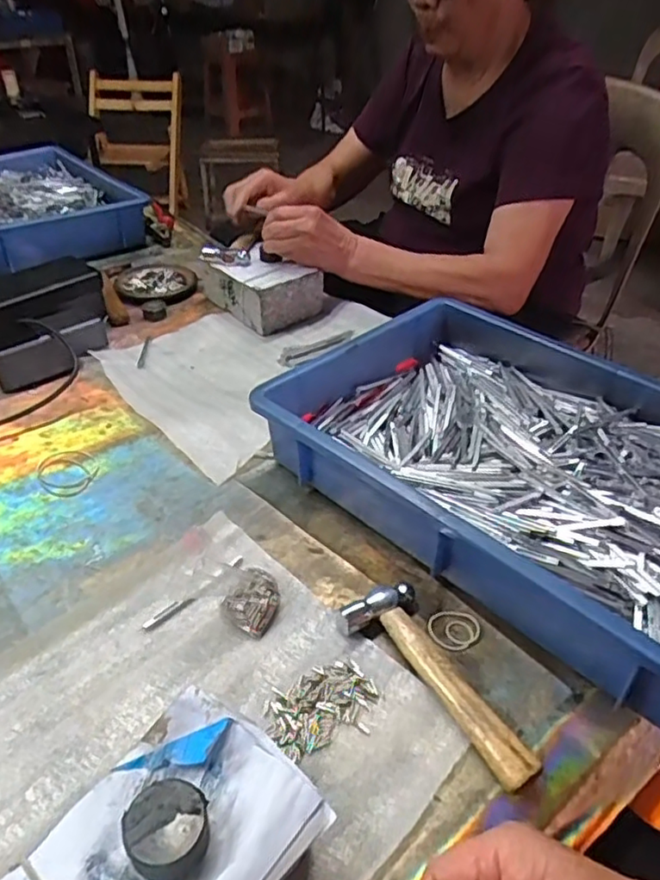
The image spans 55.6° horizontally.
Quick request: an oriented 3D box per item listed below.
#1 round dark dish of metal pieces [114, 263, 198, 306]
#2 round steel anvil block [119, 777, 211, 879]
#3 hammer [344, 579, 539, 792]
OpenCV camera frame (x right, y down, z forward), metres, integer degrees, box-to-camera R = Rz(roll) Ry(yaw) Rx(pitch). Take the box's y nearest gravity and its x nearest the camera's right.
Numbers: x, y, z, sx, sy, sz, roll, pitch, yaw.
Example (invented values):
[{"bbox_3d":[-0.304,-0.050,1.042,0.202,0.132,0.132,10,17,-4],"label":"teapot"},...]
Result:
[{"bbox_3d":[-0.249,-0.222,0.903,0.110,0.021,0.127,-7,38,-10],"label":"round dark dish of metal pieces"},{"bbox_3d":[-0.078,0.186,0.299,0.036,0.020,0.038,0,38,0],"label":"round steel anvil block"},{"bbox_3d":[0.070,0.157,0.413,0.053,0.016,0.155,-21,43,-25],"label":"hammer"}]

